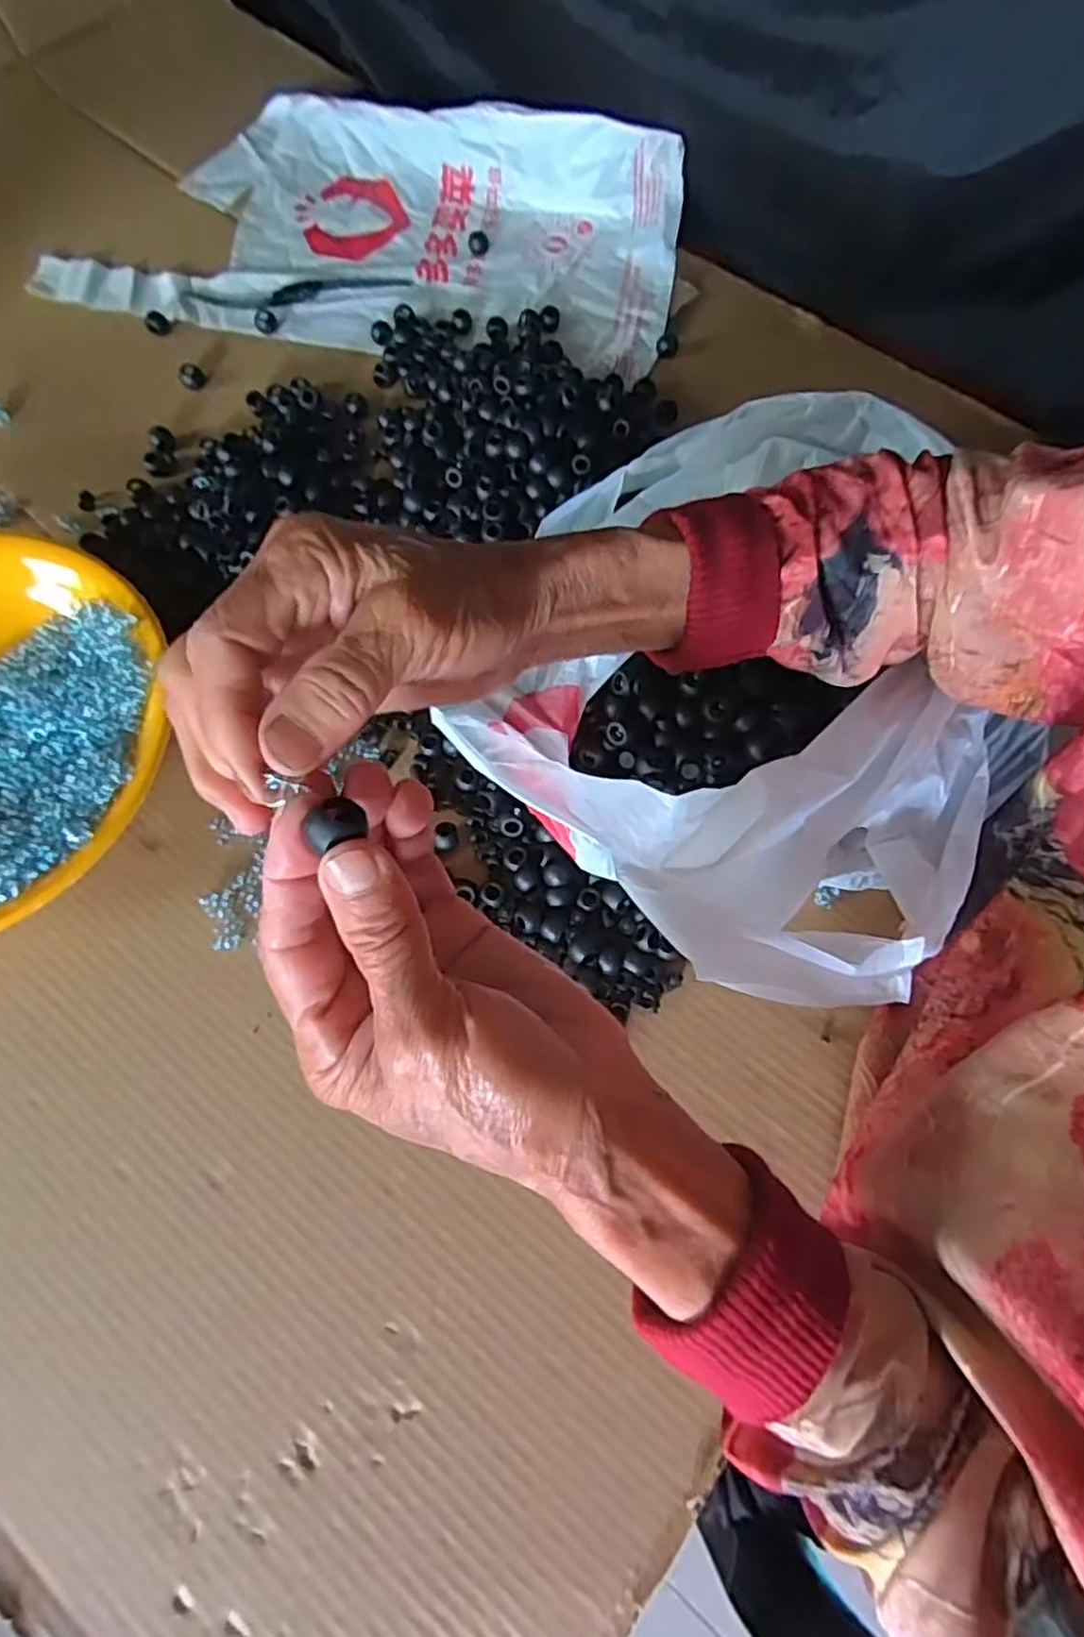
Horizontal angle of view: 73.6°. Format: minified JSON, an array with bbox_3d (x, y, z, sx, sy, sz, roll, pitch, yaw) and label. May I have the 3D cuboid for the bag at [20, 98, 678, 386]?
[{"bbox_3d":[-0.126,-0.457,0.550,0.458,0.052,0.245,14,71,4],"label":"bag"}]

